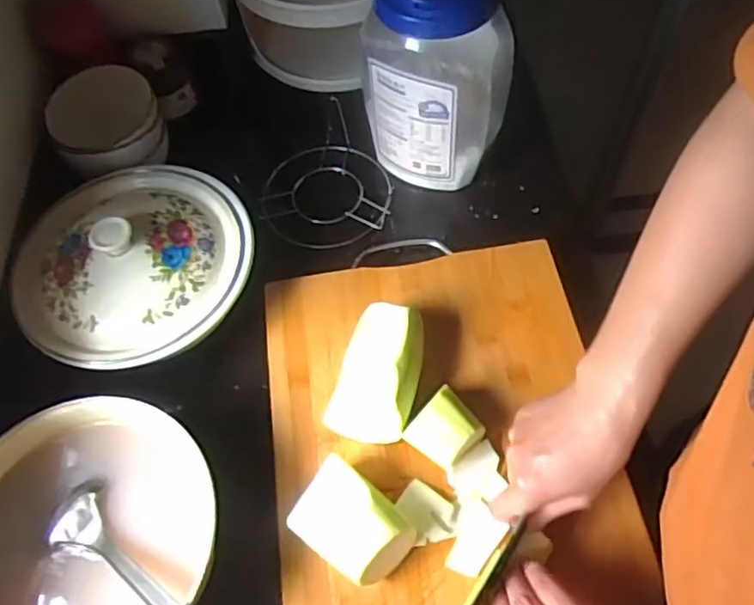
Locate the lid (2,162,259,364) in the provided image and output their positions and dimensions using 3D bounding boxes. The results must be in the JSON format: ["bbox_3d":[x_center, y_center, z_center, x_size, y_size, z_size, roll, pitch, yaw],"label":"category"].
[{"bbox_3d":[-0.223,-0.050,0.573,0.207,0.046,0.210,-2,60,3],"label":"lid"}]

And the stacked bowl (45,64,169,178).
[{"bbox_3d":[-0.279,-0.186,0.661,0.107,0.068,0.092,-29,62,-12],"label":"stacked bowl"}]

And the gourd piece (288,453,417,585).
[{"bbox_3d":[-0.019,0.168,0.481,0.083,0.054,0.063,33,68,21],"label":"gourd piece"}]

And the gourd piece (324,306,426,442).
[{"bbox_3d":[0.004,0.061,0.544,0.071,0.051,0.109,19,63,15],"label":"gourd piece"}]

